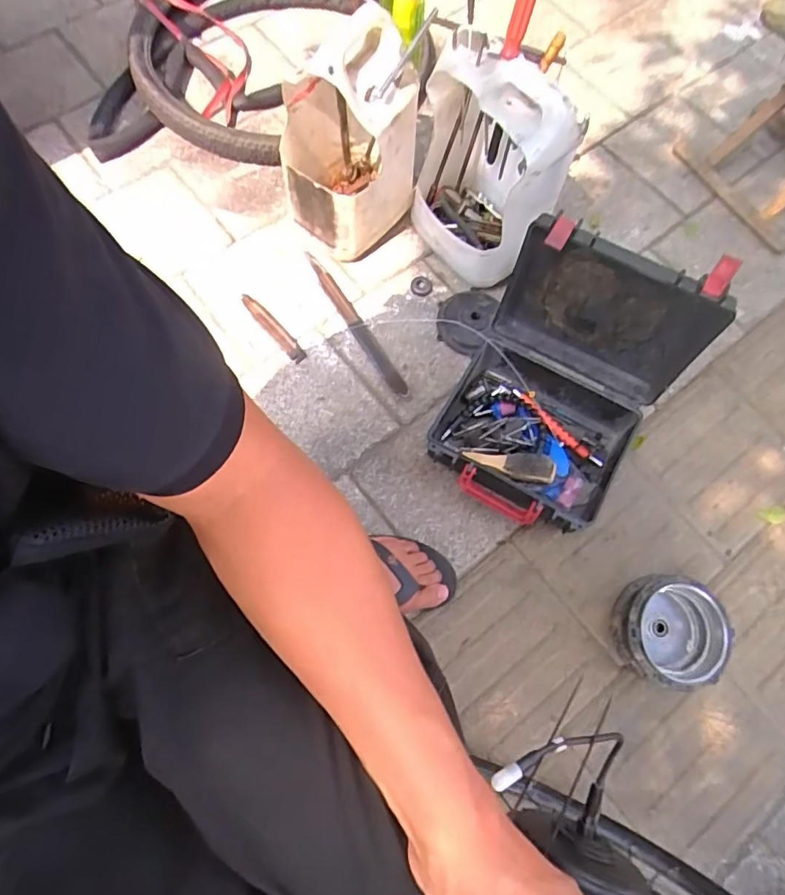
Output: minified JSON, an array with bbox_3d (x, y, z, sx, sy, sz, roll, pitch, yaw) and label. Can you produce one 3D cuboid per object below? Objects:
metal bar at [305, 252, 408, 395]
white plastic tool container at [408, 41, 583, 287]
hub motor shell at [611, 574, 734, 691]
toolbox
[{"bbox_3d":[-0.064,-0.226,0.958,0.030,0.026,0.332,-30,74,-11],"label":"metal bar"},{"bbox_3d":[0.151,-0.464,0.908,0.258,0.349,0.183,35,73,10],"label":"white plastic tool container"},{"bbox_3d":[0.396,0.264,0.769,0.134,0.077,0.143,17,71,4],"label":"hub motor shell"},{"bbox_3d":[0.246,-0.080,0.766,0.279,0.298,0.335,22,71,6],"label":"toolbox"}]

